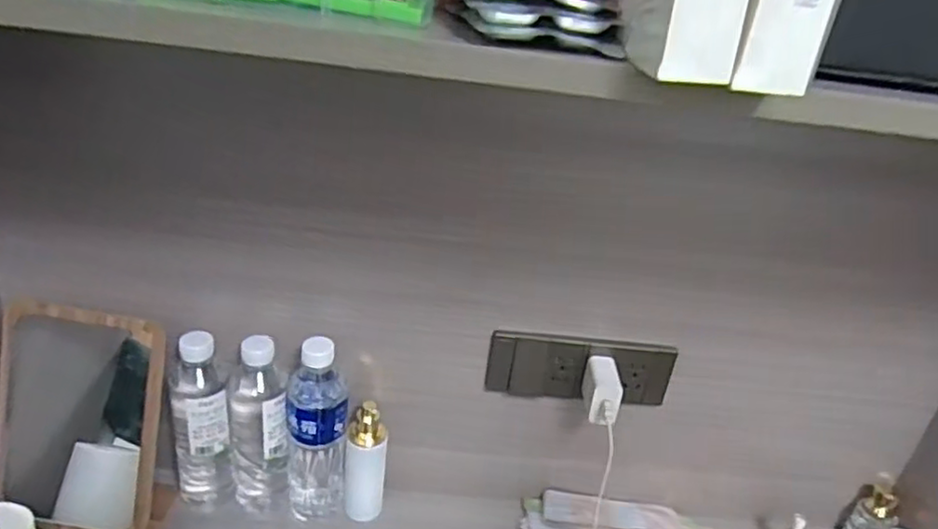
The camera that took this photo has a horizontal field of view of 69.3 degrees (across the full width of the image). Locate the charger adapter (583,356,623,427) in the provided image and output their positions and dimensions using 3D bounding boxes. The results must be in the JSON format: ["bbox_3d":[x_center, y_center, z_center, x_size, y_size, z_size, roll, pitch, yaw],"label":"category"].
[{"bbox_3d":[0.138,0.134,0.704,0.035,0.050,0.066,10,29,5],"label":"charger adapter"}]

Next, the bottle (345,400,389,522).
[{"bbox_3d":[-0.113,0.219,0.751,0.043,0.147,0.033,5,29,-6],"label":"bottle"}]

